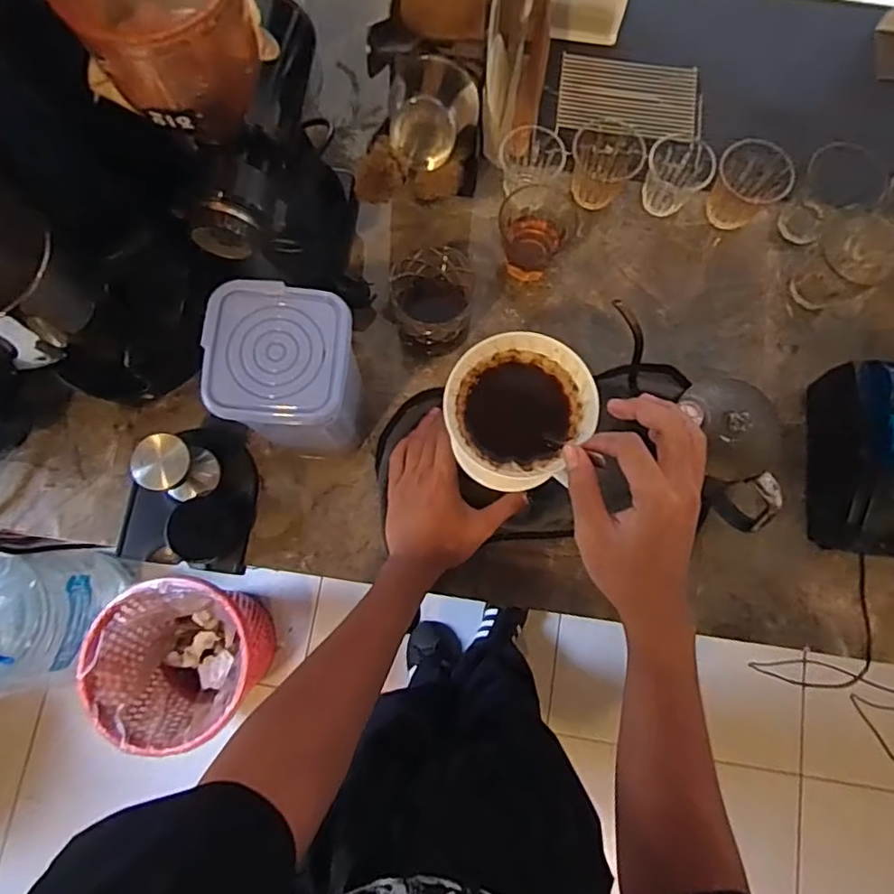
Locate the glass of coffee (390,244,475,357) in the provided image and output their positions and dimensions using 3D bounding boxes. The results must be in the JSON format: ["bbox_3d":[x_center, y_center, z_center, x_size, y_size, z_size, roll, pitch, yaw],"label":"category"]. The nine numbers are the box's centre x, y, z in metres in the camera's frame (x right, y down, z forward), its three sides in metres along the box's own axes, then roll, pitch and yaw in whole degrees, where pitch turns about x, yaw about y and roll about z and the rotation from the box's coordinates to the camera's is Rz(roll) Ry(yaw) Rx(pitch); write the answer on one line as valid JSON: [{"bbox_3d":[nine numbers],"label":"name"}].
[{"bbox_3d":[-0.015,-0.145,0.616,0.074,0.088,0.084,11,78,1],"label":"glass of coffee"}]

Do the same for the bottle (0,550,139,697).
[{"bbox_3d":[-0.841,0.337,1.174,0.226,0.470,0.260,-4,78,-2],"label":"bottle"}]

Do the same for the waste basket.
[{"bbox_3d":[-0.542,0.429,1.237,0.281,0.277,0.295,0,78,-1],"label":"waste basket"}]

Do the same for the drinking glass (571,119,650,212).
[{"bbox_3d":[0.172,-0.308,0.654,0.072,0.076,0.061,16,78,2],"label":"drinking glass"}]

